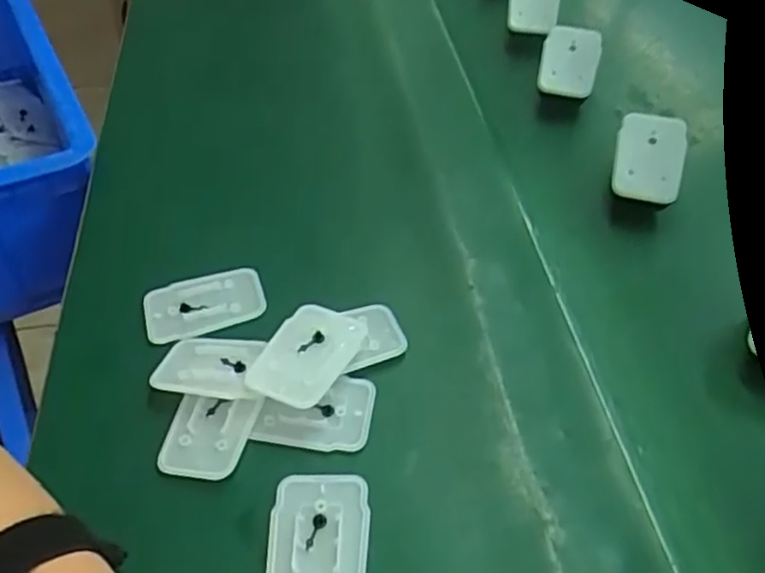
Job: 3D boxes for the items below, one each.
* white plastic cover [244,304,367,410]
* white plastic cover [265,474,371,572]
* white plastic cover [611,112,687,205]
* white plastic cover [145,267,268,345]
[{"bbox_3d":[-0.040,0.035,0.367,0.044,0.007,0.067,23,51,17],"label":"white plastic cover"},{"bbox_3d":[-0.029,0.117,0.310,0.045,0.004,0.068,-1,47,1],"label":"white plastic cover"},{"bbox_3d":[0.175,-0.085,0.448,0.044,0.010,0.060,13,77,6],"label":"white plastic cover"},{"bbox_3d":[-0.109,0.011,0.419,0.071,0.011,0.043,-14,48,-11],"label":"white plastic cover"}]

